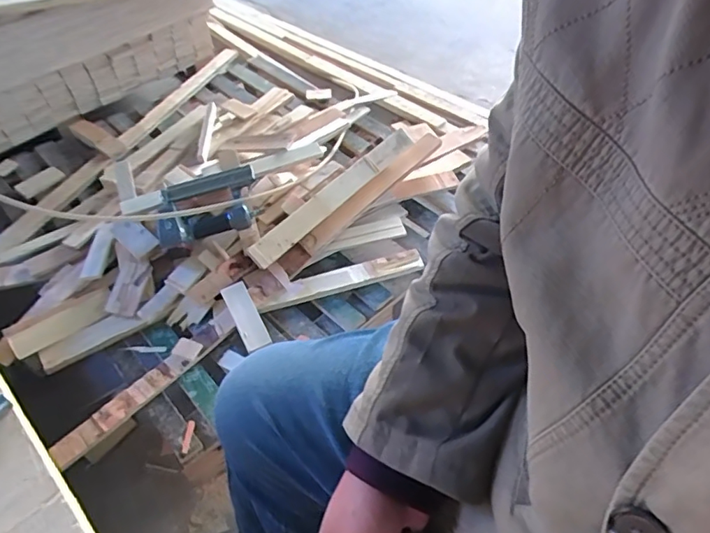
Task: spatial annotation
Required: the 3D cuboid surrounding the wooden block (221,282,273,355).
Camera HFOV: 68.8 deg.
[{"bbox_3d":[-0.221,0.100,1.046,0.051,0.013,0.142,-24,73,-16],"label":"wooden block"}]

